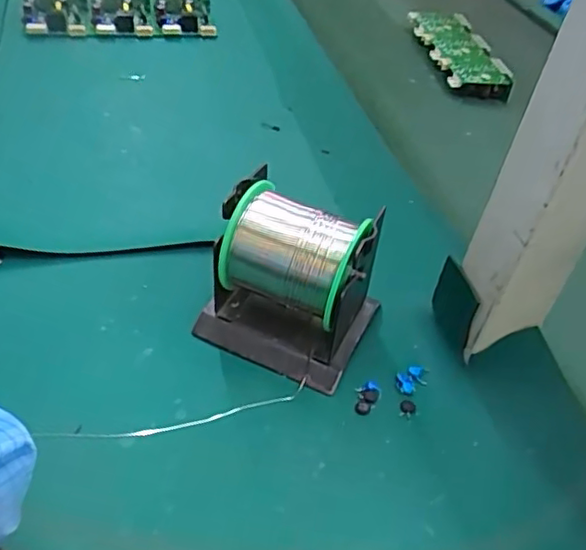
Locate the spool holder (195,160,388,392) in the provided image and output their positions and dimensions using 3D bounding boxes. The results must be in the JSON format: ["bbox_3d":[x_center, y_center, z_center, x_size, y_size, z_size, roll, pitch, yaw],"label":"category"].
[{"bbox_3d":[0.000,0.003,0.358,0.092,0.081,0.071,22,45,13],"label":"spool holder"}]

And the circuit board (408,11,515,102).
[{"bbox_3d":[0.187,-0.249,0.696,0.061,0.023,0.201,-25,49,6],"label":"circuit board"}]

